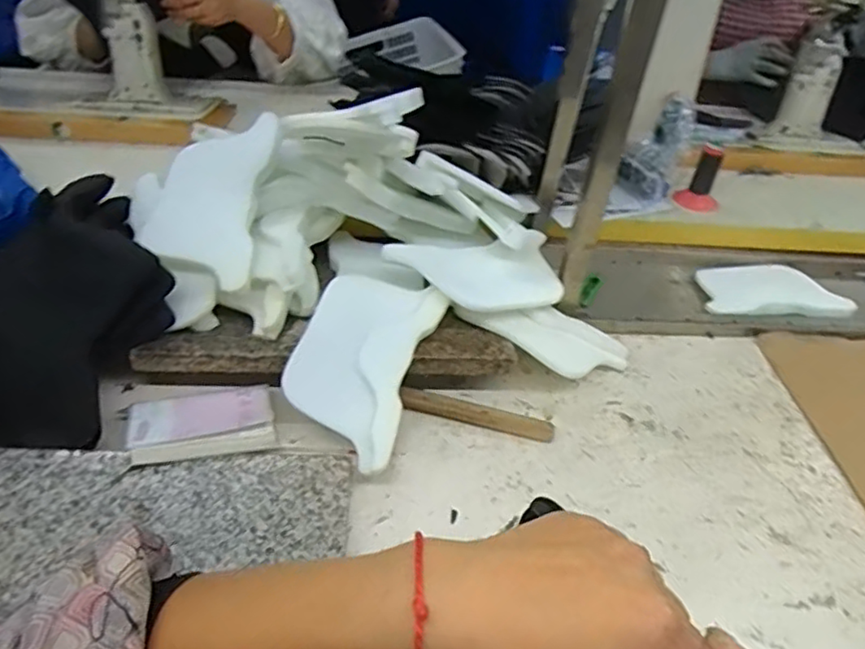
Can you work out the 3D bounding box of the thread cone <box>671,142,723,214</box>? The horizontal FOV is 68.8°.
[{"bbox_3d":[0.428,-0.230,0.995,0.069,0.089,0.073,21,41,17],"label":"thread cone"}]

